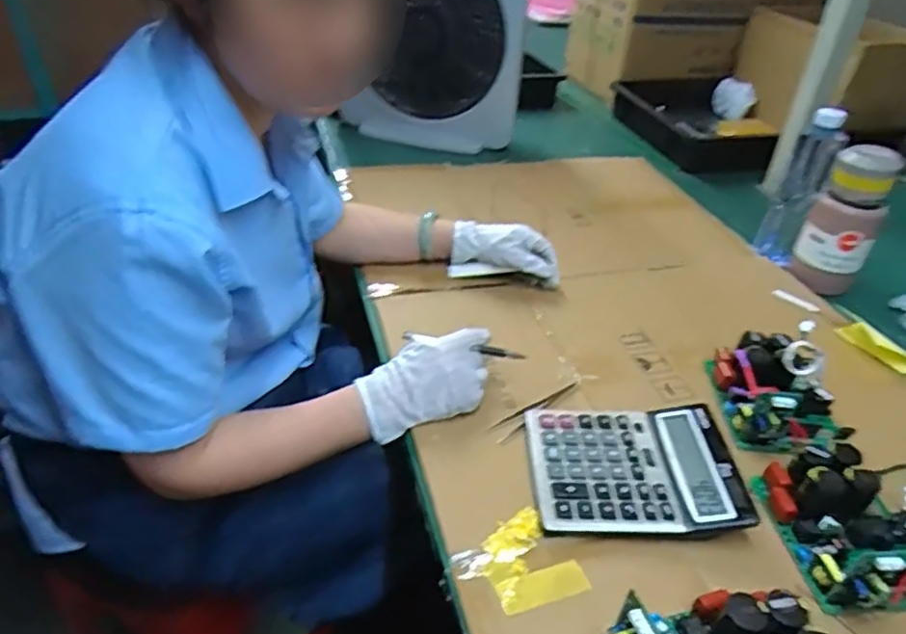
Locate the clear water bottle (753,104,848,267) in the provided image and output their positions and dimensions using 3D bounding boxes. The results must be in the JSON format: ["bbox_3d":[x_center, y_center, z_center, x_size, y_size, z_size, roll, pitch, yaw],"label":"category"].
[{"bbox_3d":[0.507,-0.182,0.950,0.061,0.224,0.065,19,39,20],"label":"clear water bottle"}]

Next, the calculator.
[{"bbox_3d":[0.167,0.141,0.608,0.183,0.032,0.145,3,36,-2],"label":"calculator"}]

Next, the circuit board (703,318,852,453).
[{"bbox_3d":[0.351,0.064,0.684,0.114,0.085,0.136,5,36,2],"label":"circuit board"}]

